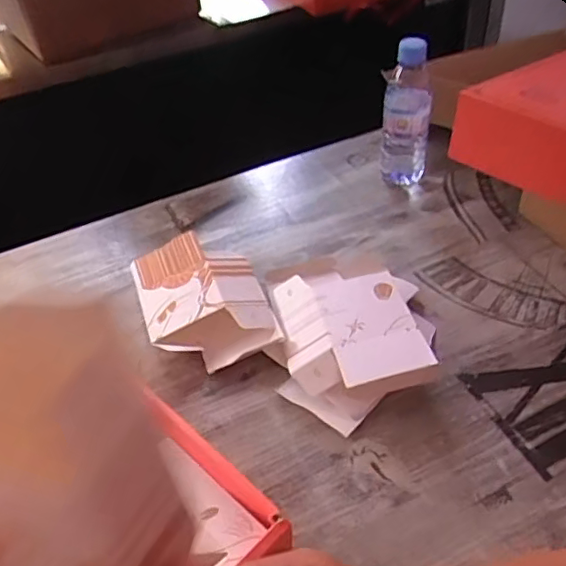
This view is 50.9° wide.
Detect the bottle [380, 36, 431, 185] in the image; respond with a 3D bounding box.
[{"bbox_3d":[0.158,-0.215,0.762,0.059,0.183,0.060,3,45,10],"label":"bottle"}]

